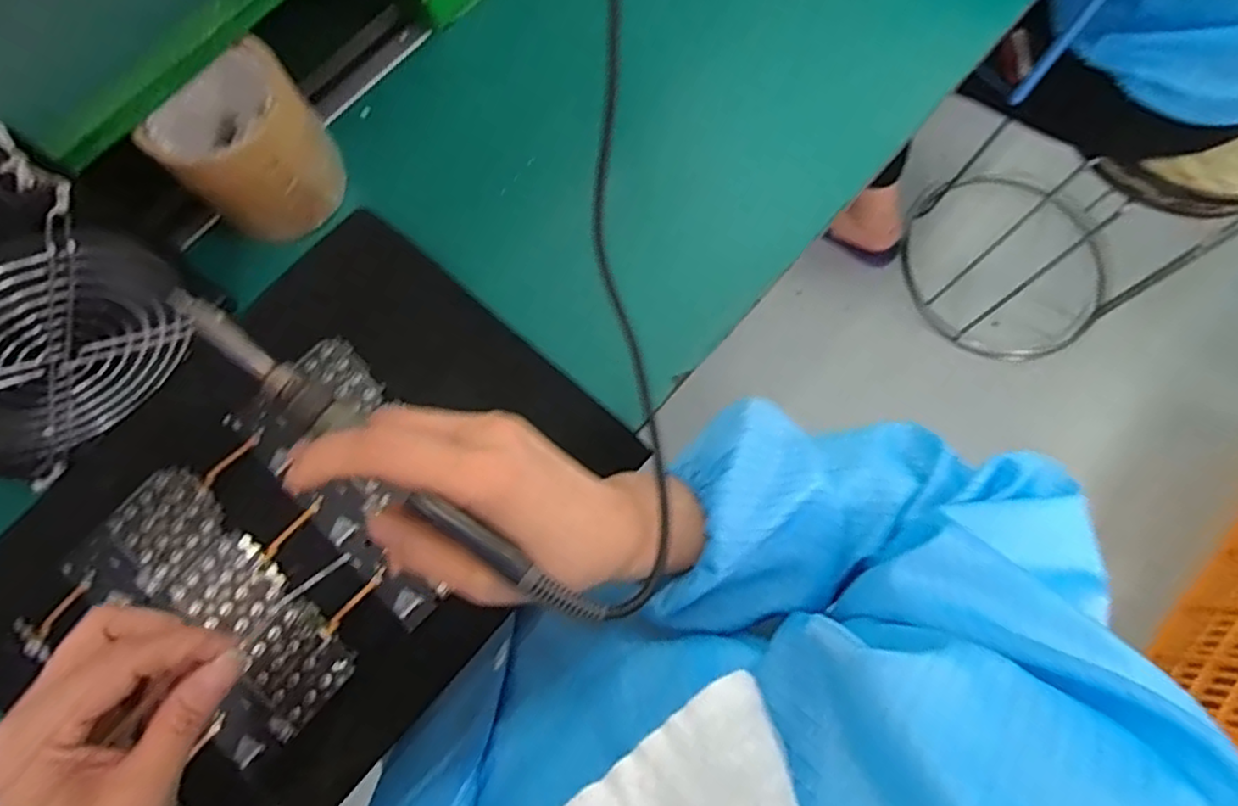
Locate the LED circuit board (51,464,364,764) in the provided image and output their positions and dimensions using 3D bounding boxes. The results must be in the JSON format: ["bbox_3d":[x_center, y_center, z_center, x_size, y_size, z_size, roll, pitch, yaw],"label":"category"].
[{"bbox_3d":[-0.227,0.116,0.372,0.162,0.007,0.080,41,80,9],"label":"LED circuit board"}]

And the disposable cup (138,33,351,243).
[{"bbox_3d":[-0.224,-0.155,0.409,0.083,0.093,0.080,0,75,2],"label":"disposable cup"}]

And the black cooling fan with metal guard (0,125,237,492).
[{"bbox_3d":[-0.309,-0.039,0.342,0.055,0.143,0.148,40,80,11],"label":"black cooling fan with metal guard"}]

